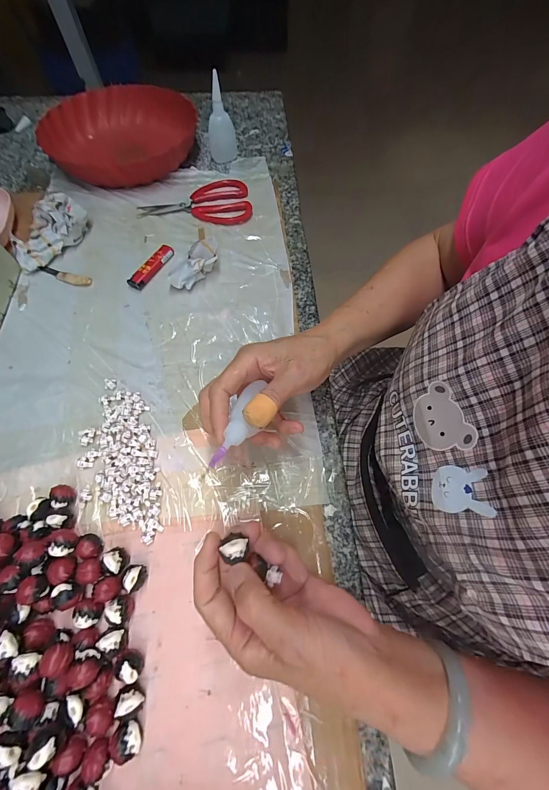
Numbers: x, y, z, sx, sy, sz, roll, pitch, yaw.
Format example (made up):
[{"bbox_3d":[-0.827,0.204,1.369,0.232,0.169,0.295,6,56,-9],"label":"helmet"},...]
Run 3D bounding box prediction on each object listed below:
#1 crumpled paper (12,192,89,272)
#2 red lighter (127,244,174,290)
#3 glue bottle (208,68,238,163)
[{"bbox_3d":[-0.310,-0.225,0.414,0.075,0.029,0.110,38,70,15],"label":"crumpled paper"},{"bbox_3d":[-0.159,-0.166,0.397,0.021,0.013,0.075,27,67,11],"label":"red lighter"},{"bbox_3d":[-0.084,-0.429,0.479,0.044,0.095,0.037,-5,65,-3],"label":"glue bottle"}]

